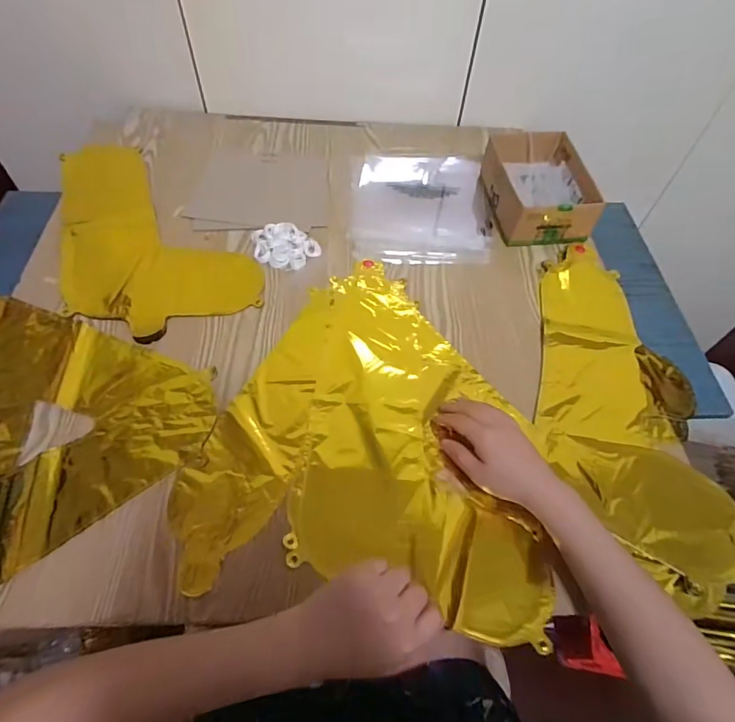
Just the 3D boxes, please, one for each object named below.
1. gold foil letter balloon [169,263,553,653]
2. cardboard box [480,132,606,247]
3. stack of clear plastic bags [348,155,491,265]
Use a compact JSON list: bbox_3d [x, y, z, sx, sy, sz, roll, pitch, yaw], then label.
[{"bbox_3d":[0.012,0.057,0.525,0.350,0.012,0.399,8,56,3],"label":"gold foil letter balloon"},{"bbox_3d":[0.251,-0.261,0.698,0.127,0.065,0.185,-2,56,-4],"label":"cardboard box"},{"bbox_3d":[0.080,-0.254,0.726,0.204,0.013,0.262,2,56,-1],"label":"stack of clear plastic bags"}]

